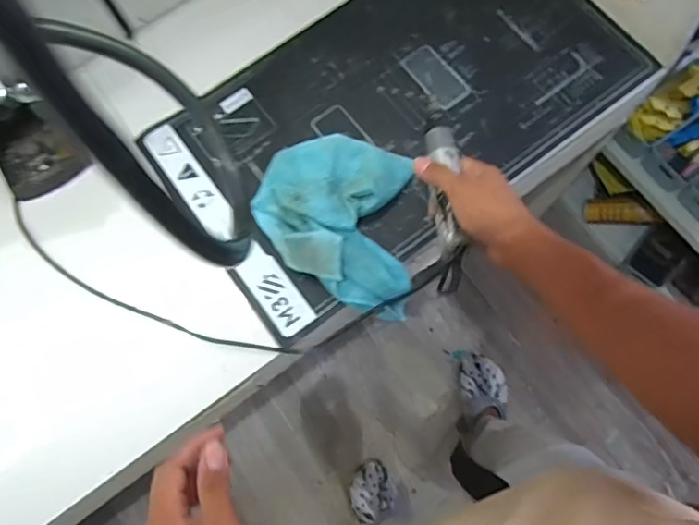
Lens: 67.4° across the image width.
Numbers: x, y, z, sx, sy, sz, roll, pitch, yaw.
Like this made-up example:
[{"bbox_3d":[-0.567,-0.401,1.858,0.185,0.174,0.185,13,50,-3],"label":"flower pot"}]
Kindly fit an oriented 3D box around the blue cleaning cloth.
[{"bbox_3d":[-0.015,-0.054,0.610,0.189,0.057,0.192,11,76,5],"label":"blue cleaning cloth"}]

